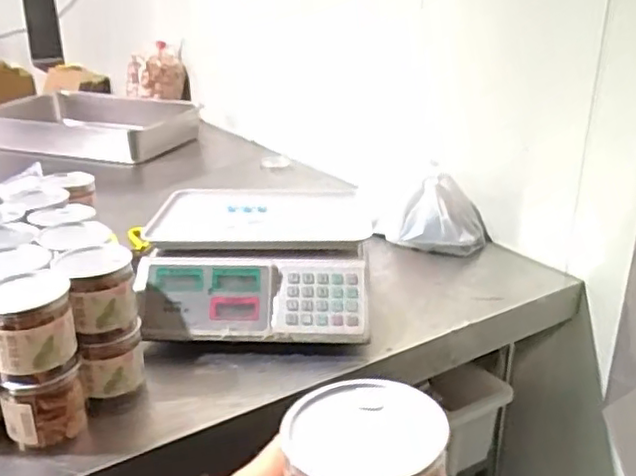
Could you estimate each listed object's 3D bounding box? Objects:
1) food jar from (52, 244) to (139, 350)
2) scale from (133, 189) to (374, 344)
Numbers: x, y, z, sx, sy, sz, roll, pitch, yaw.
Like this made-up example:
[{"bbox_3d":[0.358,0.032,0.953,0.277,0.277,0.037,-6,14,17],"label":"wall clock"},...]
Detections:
[{"bbox_3d":[-0.255,0.068,0.743,0.076,0.090,0.083,0,23,0],"label":"food jar"},{"bbox_3d":[-0.093,0.040,0.984,0.324,0.134,0.332,0,23,-2],"label":"scale"}]

